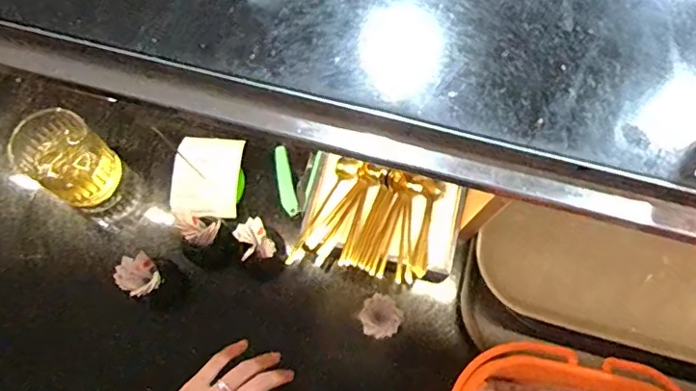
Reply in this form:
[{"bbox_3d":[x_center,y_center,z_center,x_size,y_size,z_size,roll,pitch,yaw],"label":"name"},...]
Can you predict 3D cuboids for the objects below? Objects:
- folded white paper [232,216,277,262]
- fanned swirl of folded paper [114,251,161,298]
[{"bbox_3d":[-0.102,0.048,0.593,0.035,0.024,0.043,-21,76,-7],"label":"folded white paper"},{"bbox_3d":[-0.222,0.085,0.577,0.038,0.018,0.045,-34,78,-10],"label":"fanned swirl of folded paper"}]

